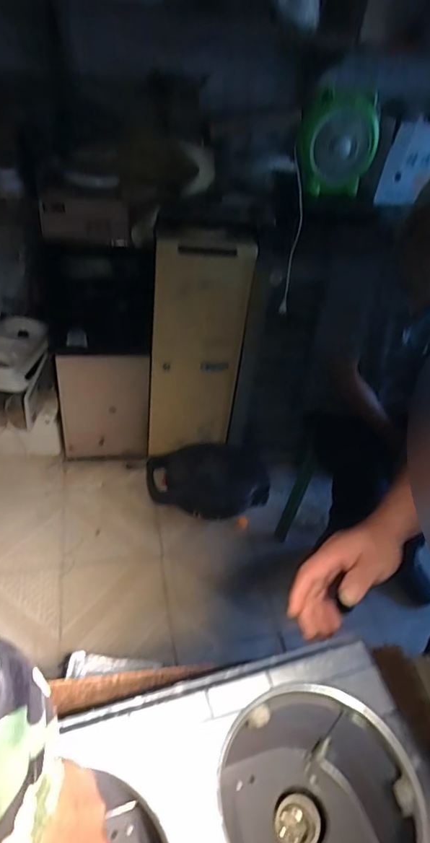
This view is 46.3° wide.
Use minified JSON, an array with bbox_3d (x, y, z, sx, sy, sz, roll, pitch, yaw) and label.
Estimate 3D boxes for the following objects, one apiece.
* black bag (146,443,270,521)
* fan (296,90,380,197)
[{"bbox_3d":[-0.020,0.195,1.631,0.392,0.160,0.204,3,40,-6],"label":"black bag"},{"bbox_3d":[0.311,-0.707,1.277,0.190,0.227,0.103,14,40,7],"label":"fan"}]

